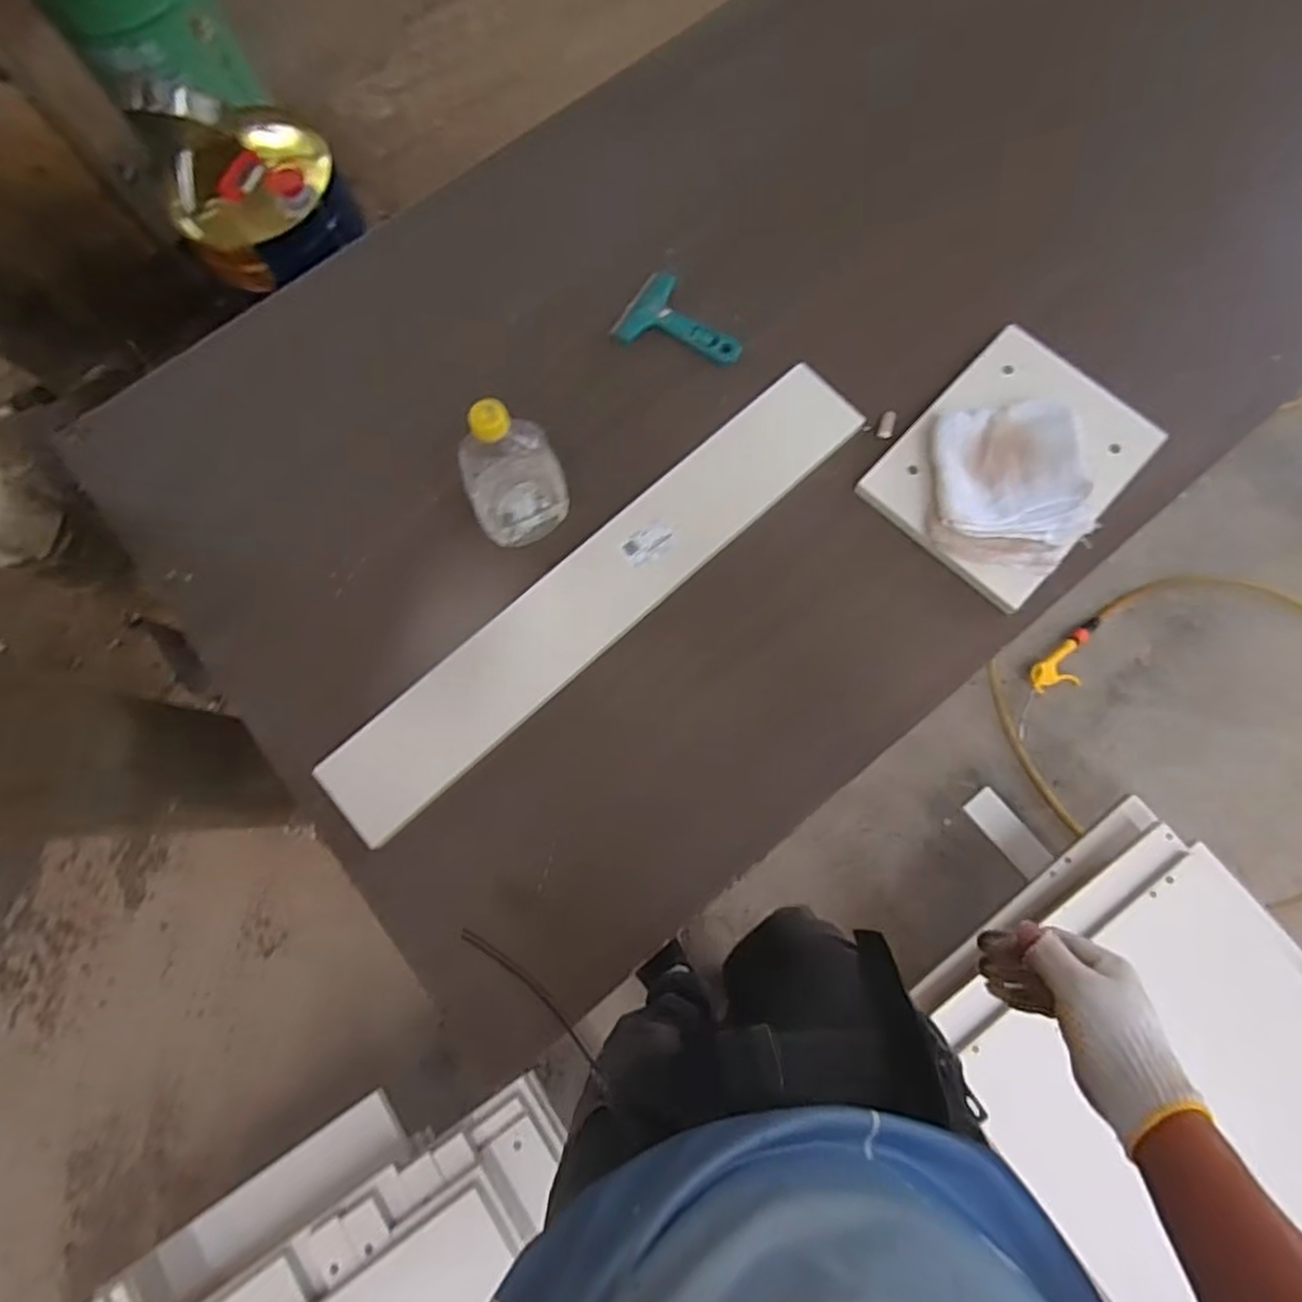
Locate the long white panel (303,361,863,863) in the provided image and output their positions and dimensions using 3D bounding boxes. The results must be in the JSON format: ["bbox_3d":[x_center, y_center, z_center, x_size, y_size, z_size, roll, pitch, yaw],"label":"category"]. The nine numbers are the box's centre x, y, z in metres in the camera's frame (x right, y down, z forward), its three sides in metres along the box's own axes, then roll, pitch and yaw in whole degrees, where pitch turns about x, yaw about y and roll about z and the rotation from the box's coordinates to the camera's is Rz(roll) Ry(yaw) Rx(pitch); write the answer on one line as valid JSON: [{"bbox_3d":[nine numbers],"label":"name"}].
[{"bbox_3d":[-0.051,-0.066,0.740,0.660,0.017,0.105,-41,79,-9],"label":"long white panel"}]

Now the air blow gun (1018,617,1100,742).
[{"bbox_3d":[0.786,0.040,1.356,0.286,0.053,0.086,-40,80,-7],"label":"air blow gun"}]

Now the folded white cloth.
[{"bbox_3d":[0.376,-0.175,0.741,0.157,0.036,0.172,3,78,1],"label":"folded white cloth"}]

